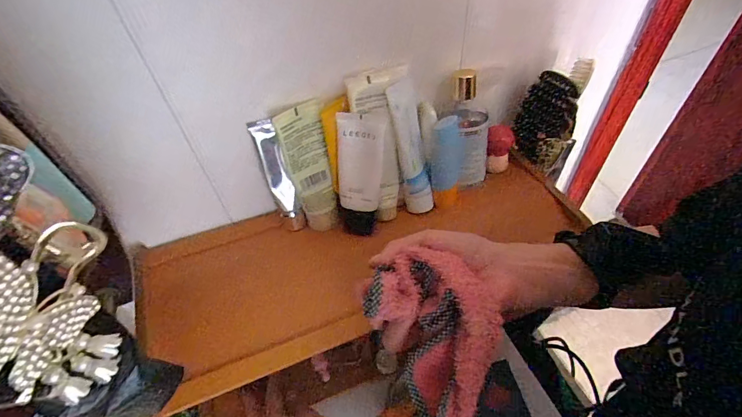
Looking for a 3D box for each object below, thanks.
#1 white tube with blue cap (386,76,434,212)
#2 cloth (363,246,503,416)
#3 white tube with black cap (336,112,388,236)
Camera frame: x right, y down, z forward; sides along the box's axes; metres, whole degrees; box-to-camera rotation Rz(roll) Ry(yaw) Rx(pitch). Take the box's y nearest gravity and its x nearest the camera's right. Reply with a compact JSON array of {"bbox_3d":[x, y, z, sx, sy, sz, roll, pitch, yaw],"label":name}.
[{"bbox_3d":[0.046,-0.063,0.434,0.036,0.152,0.024,-20,27,-13],"label":"white tube with blue cap"},{"bbox_3d":[0.052,0.092,0.298,0.079,0.078,0.107,-29,53,-20],"label":"cloth"},{"bbox_3d":[-0.013,-0.032,0.428,0.051,0.143,0.029,12,29,14],"label":"white tube with black cap"}]

